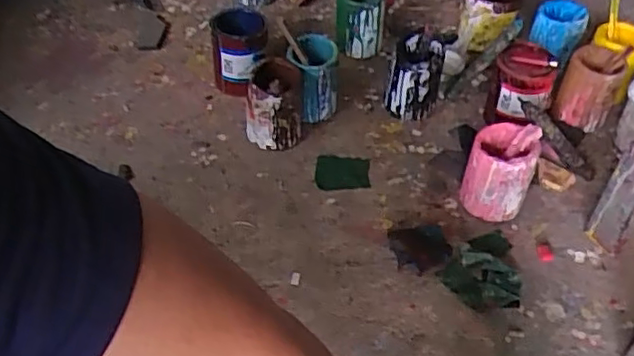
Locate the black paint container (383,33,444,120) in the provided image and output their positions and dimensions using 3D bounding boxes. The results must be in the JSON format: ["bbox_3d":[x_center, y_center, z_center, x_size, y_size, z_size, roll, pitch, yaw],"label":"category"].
[{"bbox_3d":[0.188,-0.187,1.180,0.099,0.145,0.100,13,45,10],"label":"black paint container"}]

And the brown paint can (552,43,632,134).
[{"bbox_3d":[0.501,-0.164,1.131,0.098,0.122,0.109,22,48,18],"label":"brown paint can"}]

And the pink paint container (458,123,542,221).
[{"bbox_3d":[0.299,-0.011,1.001,0.102,0.126,0.096,20,47,16],"label":"pink paint container"}]

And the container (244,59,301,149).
[{"bbox_3d":[-0.080,-0.142,1.097,0.102,0.145,0.112,-5,45,-8],"label":"container"}]

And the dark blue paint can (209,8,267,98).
[{"bbox_3d":[-0.147,-0.241,1.180,0.102,0.142,0.098,1,45,-1],"label":"dark blue paint can"}]

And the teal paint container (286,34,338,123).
[{"bbox_3d":[-0.007,-0.186,1.148,0.090,0.129,0.109,3,45,0],"label":"teal paint container"}]

